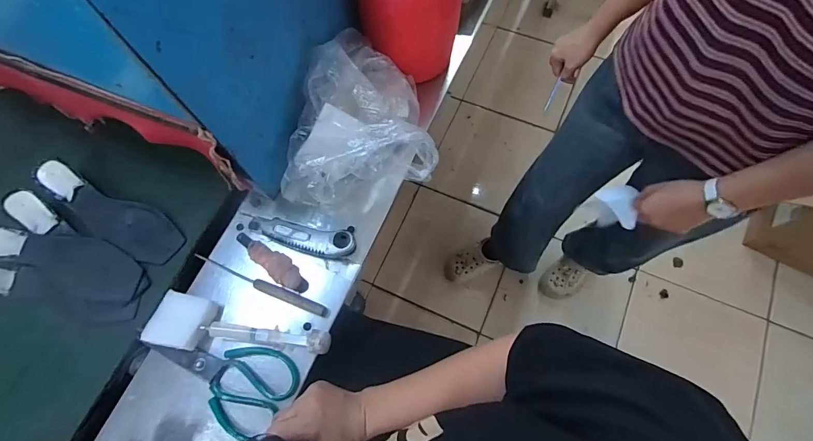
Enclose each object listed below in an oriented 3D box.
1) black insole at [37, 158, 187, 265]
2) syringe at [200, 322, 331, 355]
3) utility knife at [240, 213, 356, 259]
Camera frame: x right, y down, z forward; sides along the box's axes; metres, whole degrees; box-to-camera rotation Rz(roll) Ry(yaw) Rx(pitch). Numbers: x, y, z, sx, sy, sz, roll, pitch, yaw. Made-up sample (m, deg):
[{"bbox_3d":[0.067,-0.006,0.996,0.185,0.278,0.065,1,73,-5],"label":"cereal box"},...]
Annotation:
[{"bbox_3d":[-0.427,-0.010,0.572,0.222,0.045,0.067,26,73,12],"label":"black insole"},{"bbox_3d":[-0.171,0.142,0.496,0.154,0.018,0.024,6,70,5],"label":"syringe"},{"bbox_3d":[-0.147,0.020,0.543,0.156,0.022,0.045,10,70,6],"label":"utility knife"}]

